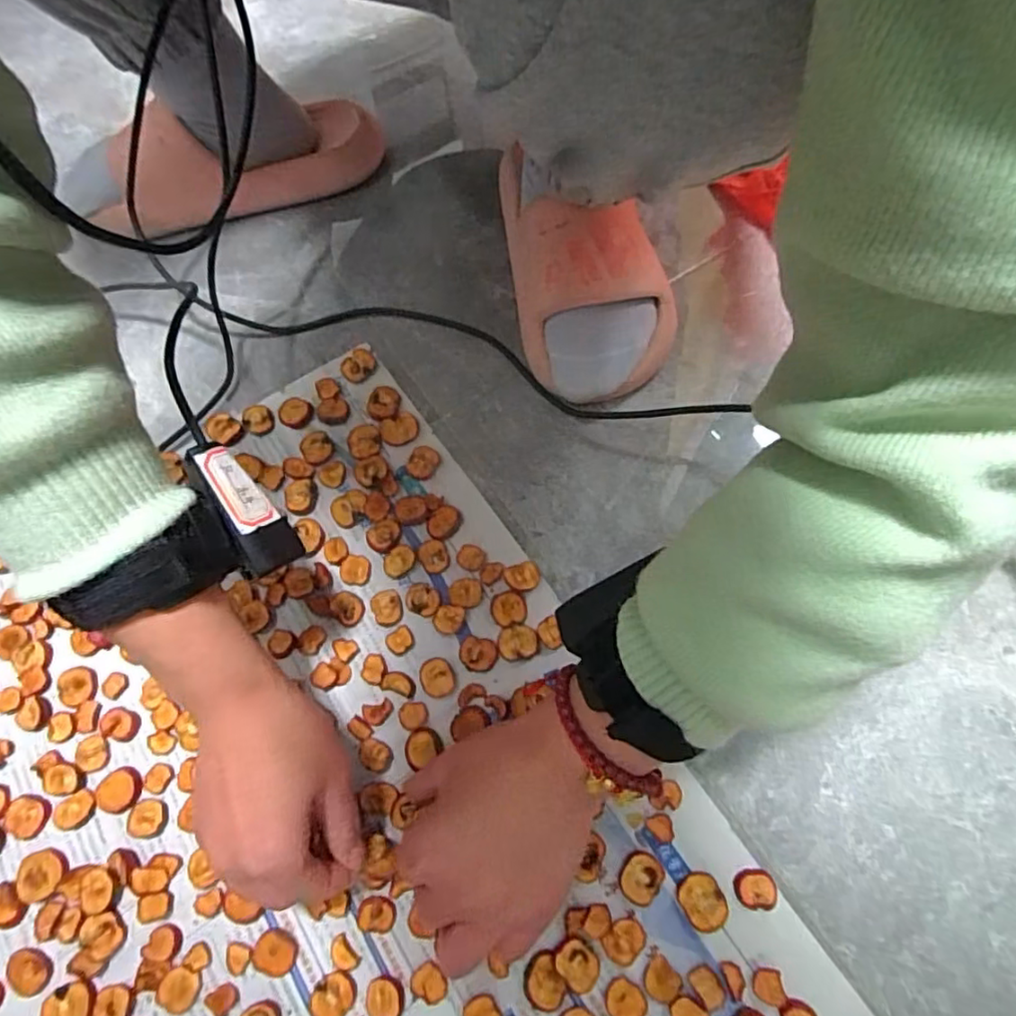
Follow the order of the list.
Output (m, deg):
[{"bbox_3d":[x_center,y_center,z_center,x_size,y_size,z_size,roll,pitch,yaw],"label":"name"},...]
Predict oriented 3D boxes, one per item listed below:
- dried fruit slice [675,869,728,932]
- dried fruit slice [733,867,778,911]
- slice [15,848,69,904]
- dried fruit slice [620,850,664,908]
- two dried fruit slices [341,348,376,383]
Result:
[{"bbox_3d":[0.102,0.207,0.325,0.022,0.004,0.027,-31,70,-10],"label":"dried fruit slice"},{"bbox_3d":[0.130,0.201,0.325,0.021,0.004,0.018,0,68,3],"label":"dried fruit slice"},{"bbox_3d":[-0.260,0.204,0.343,0.026,0.006,0.025,-8,67,-1],"label":"slice"},{"bbox_3d":[0.071,0.198,0.330,0.022,0.005,0.024,-1,68,2],"label":"dried fruit slice"},{"bbox_3d":[-0.113,-0.107,0.465,0.021,0.007,0.027,41,75,17],"label":"two dried fruit slices"}]

